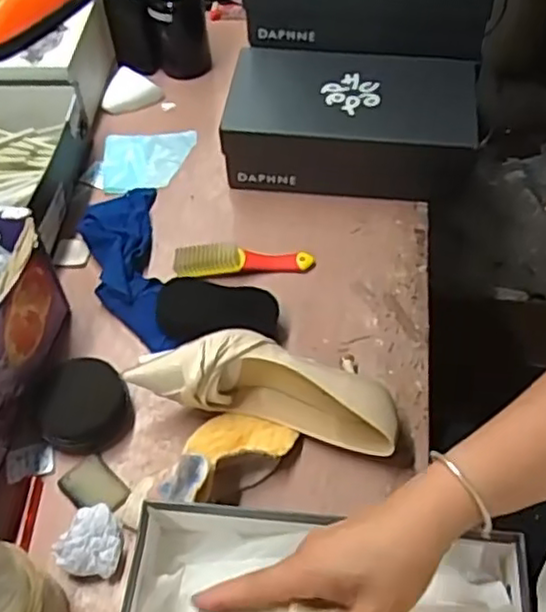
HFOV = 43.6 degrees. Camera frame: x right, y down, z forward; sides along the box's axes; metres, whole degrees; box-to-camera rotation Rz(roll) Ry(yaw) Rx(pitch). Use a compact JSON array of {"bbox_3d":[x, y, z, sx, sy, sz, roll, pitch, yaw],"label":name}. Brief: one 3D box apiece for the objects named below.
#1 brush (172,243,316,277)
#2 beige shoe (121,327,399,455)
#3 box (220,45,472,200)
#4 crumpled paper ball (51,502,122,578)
[{"bbox_3d":[-0.034,-0.056,0.777,0.156,0.028,0.031,-6,54,-3],"label":"brush"},{"bbox_3d":[-0.004,0.077,0.656,0.244,0.076,0.069,11,55,10],"label":"beige shoe"},{"bbox_3d":[0.098,-0.230,0.861,0.296,0.103,0.160,5,54,6],"label":"box"},{"bbox_3d":[-0.156,0.209,0.599,0.049,0.028,0.059,24,58,18],"label":"crumpled paper ball"}]

